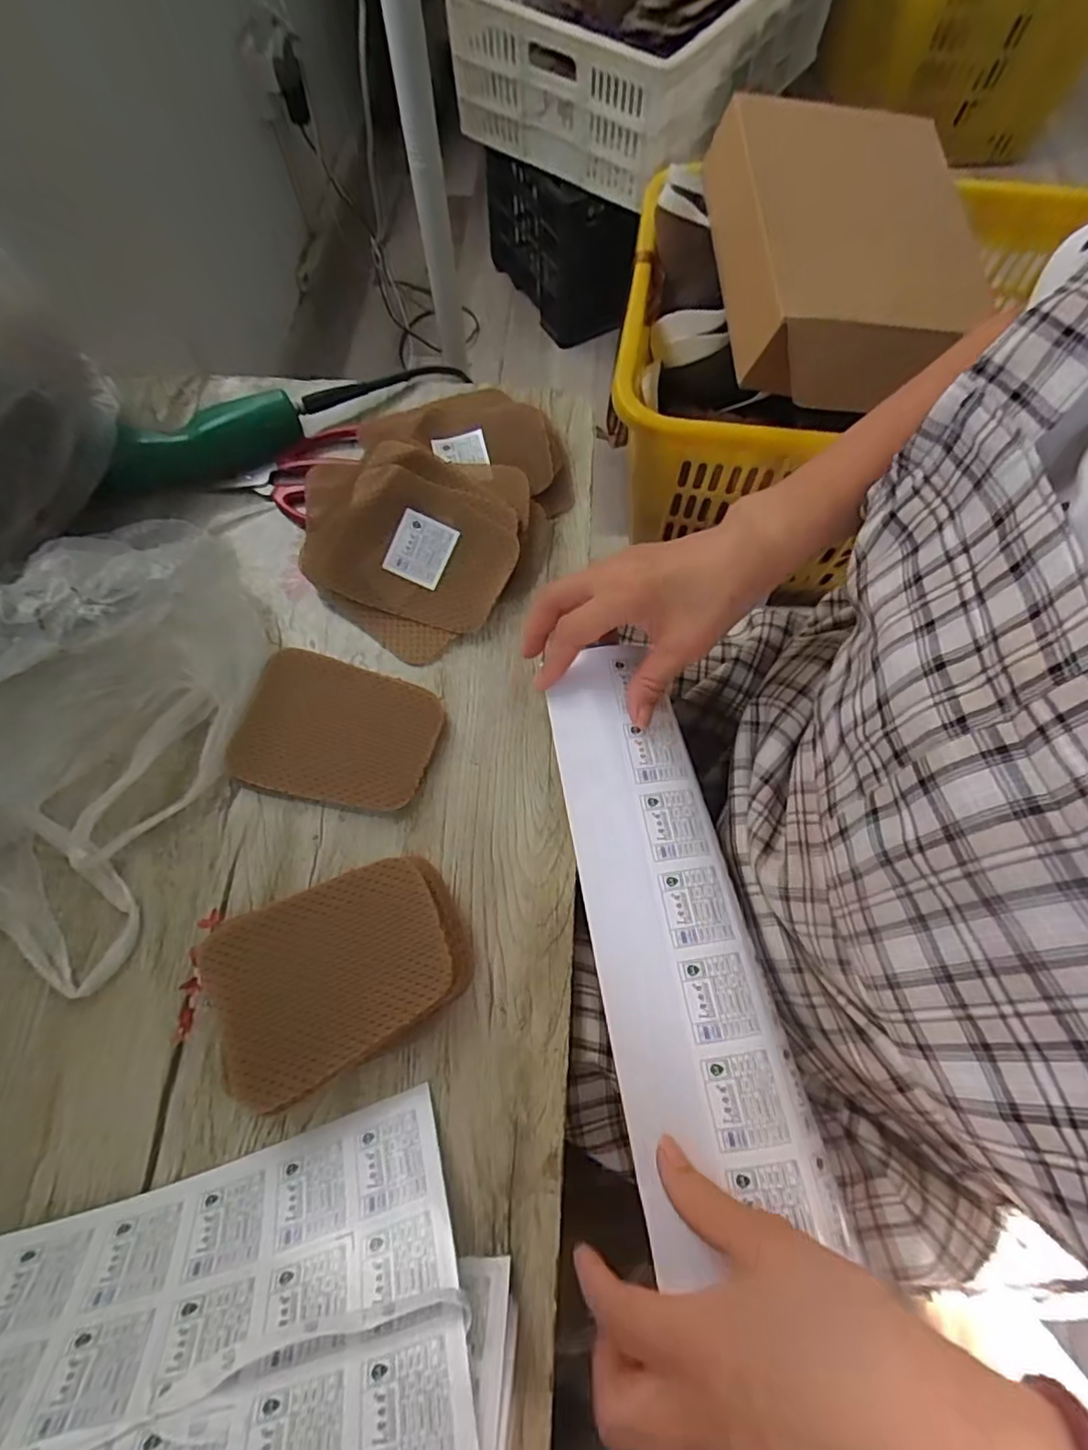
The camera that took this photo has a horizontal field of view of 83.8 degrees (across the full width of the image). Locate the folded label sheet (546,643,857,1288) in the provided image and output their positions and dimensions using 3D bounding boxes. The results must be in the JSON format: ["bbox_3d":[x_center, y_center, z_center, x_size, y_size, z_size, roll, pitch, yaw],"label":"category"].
[{"bbox_3d":[0.062,0.095,0.329,0.085,0.010,0.302,-12,67,-3],"label":"folded label sheet"}]

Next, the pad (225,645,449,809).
[{"bbox_3d":[-0.133,0.004,0.398,0.125,0.018,0.095,12,70,6],"label":"pad"}]

